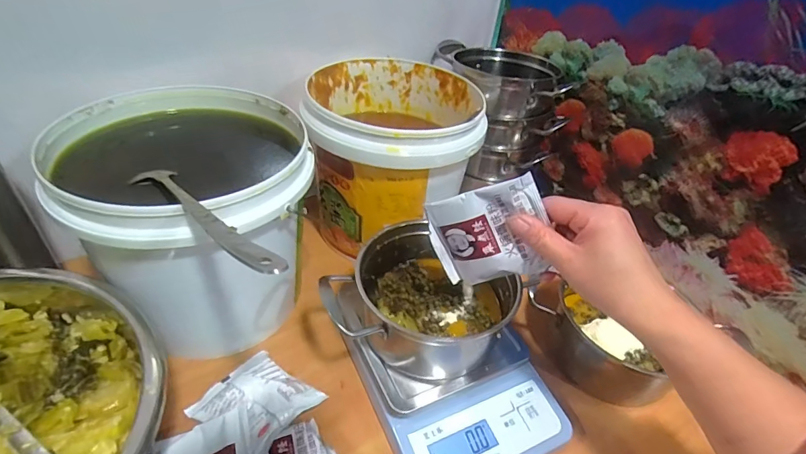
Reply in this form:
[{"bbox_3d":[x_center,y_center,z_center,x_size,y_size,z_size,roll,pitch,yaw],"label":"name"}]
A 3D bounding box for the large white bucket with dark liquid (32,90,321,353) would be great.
[{"bbox_3d":[-0.197,-0.012,0.425,0.215,0.197,0.220,5,39,-4],"label":"large white bucket with dark liquid"}]

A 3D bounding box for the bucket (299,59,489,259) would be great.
[{"bbox_3d":[-0.012,-0.093,0.550,0.193,0.163,0.200,5,39,-4],"label":"bucket"}]

